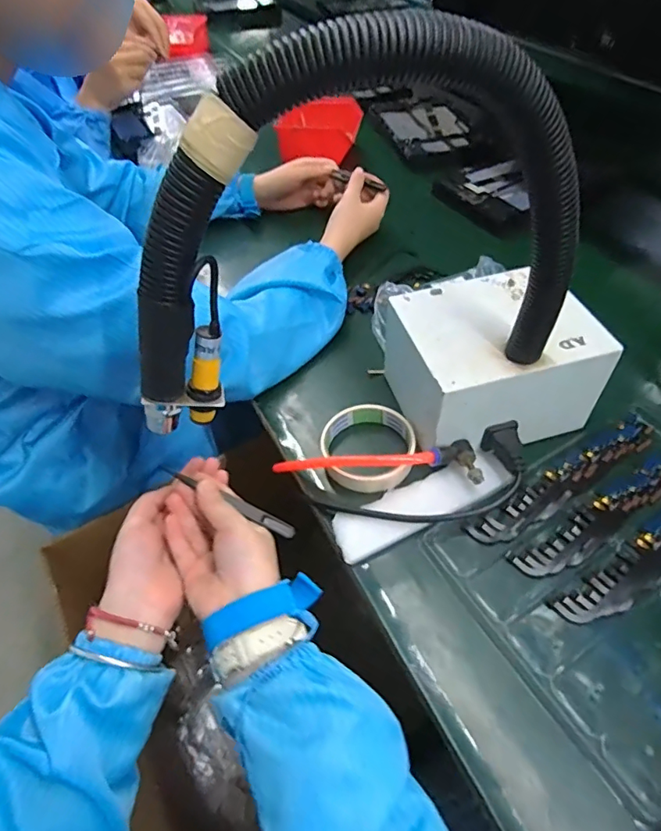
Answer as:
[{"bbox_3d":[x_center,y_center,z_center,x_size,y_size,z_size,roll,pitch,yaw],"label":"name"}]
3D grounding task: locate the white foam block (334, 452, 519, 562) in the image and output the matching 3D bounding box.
[{"bbox_3d":[0.078,0.073,0.426,0.158,0.008,0.045,-20,53,-13],"label":"white foam block"}]

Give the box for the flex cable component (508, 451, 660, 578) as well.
[{"bbox_3d":[0.235,0.078,0.420,0.199,0.005,0.030,-27,54,-18],"label":"flex cable component"}]

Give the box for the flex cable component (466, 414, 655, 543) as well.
[{"bbox_3d":[0.208,0.054,0.439,0.208,0.006,0.030,-29,55,-19],"label":"flex cable component"}]

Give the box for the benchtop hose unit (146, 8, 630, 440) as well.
[{"bbox_3d":[0.042,-0.093,0.364,0.349,0.316,0.119,-13,52,-8],"label":"benchtop hose unit"}]

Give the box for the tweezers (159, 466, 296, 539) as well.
[{"bbox_3d":[-0.079,0.065,0.387,0.114,0.004,0.011,27,54,0],"label":"tweezers"}]

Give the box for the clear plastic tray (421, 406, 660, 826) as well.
[{"bbox_3d":[0.246,0.113,0.388,0.270,0.015,0.216,-26,53,-18],"label":"clear plastic tray"}]

